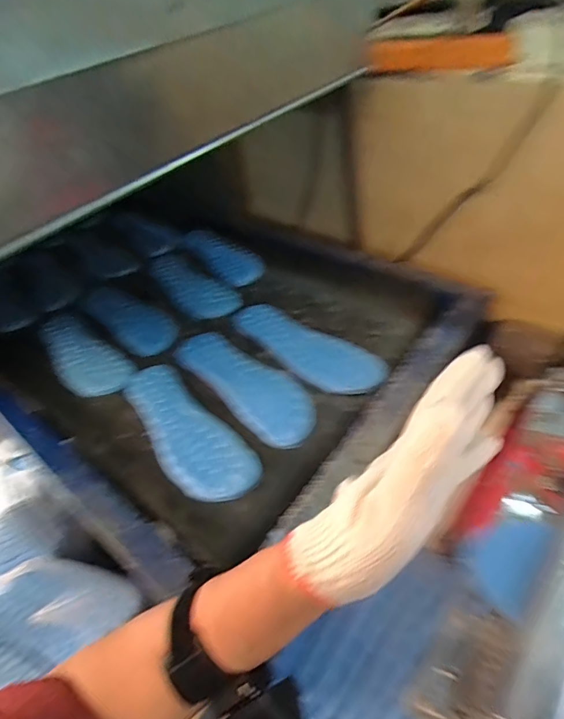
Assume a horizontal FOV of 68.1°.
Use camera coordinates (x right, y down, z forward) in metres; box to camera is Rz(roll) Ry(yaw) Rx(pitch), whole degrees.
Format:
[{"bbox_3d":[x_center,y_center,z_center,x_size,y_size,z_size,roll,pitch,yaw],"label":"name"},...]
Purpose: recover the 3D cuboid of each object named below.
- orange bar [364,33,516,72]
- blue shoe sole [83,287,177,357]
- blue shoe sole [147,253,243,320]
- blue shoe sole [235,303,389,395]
[{"bbox_3d":[0.209,-0.386,0.530,0.190,0.036,0.029,-7,47,4],"label":"orange bar"},{"bbox_3d":[-0.270,-0.076,0.736,0.087,0.023,0.249,-36,53,-24],"label":"blue shoe sole"},{"bbox_3d":[-0.172,-0.134,0.767,0.098,0.020,0.225,-37,54,-25],"label":"blue shoe sole"},{"bbox_3d":[0.029,-0.021,0.613,0.248,0.005,0.093,29,57,29],"label":"blue shoe sole"}]

